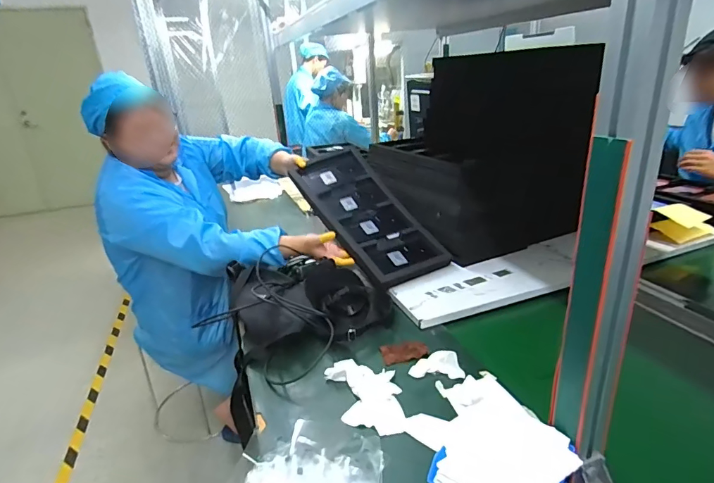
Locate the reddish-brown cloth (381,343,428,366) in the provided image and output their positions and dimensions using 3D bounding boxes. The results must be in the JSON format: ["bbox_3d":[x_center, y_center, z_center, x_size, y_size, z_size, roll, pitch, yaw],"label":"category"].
[{"bbox_3d":[0.087,0.203,0.768,0.081,0.012,0.047,-7,22,-7],"label":"reddish-brown cloth"}]

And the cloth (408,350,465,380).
[{"bbox_3d":[0.136,0.206,0.708,0.086,0.028,0.048,2,23,13],"label":"cloth"}]

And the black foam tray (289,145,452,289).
[{"bbox_3d":[0.021,-0.079,1.114,0.216,0.057,0.473,-16,51,-28],"label":"black foam tray"}]

